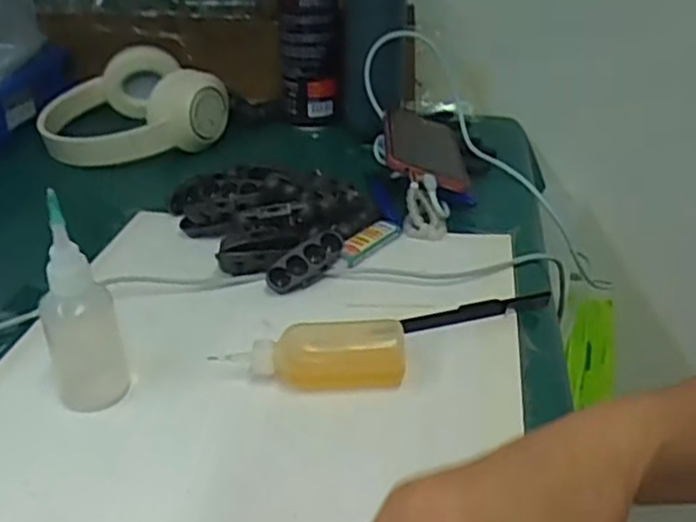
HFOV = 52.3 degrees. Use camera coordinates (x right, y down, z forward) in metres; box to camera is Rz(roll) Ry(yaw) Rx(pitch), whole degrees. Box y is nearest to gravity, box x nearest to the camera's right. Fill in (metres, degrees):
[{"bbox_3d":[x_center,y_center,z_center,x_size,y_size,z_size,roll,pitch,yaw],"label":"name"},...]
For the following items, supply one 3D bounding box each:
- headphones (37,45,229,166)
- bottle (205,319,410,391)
[{"bbox_3d":[-0.230,-0.172,0.736,0.172,0.063,0.178,-14,33,-22],"label":"headphones"},{"bbox_3d":[-0.019,0.058,0.411,0.103,0.032,0.030,-4,31,-7],"label":"bottle"}]

